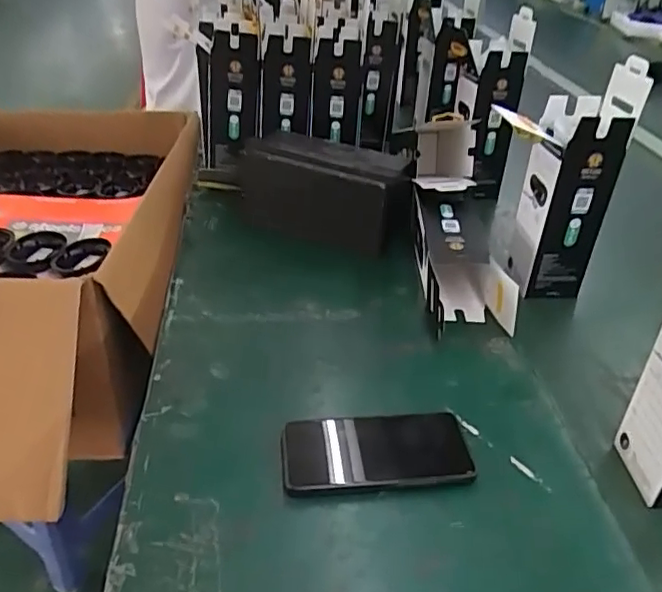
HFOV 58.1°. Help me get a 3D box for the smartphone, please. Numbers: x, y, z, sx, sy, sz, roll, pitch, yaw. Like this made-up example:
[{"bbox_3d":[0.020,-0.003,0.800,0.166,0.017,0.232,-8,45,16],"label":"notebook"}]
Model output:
[{"bbox_3d":[0.040,0.138,0.529,0.163,0.012,0.081,-3,34,-8],"label":"smartphone"}]

